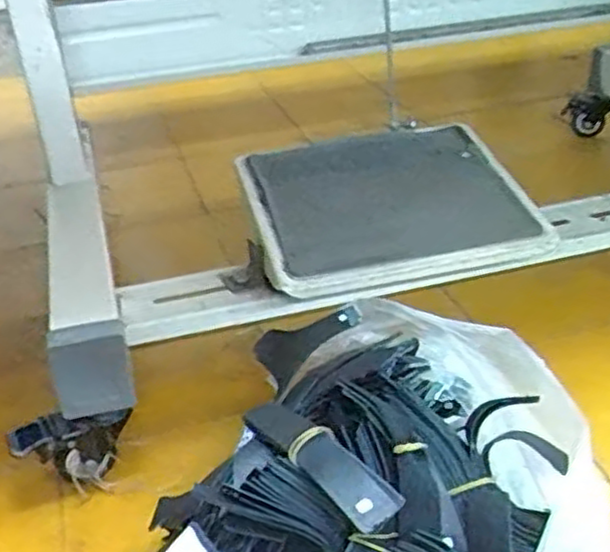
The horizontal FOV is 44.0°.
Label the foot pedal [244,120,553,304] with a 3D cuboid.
[{"bbox_3d":[0.079,-0.074,0.729,0.259,0.030,0.203,-12,48,-8],"label":"foot pedal"}]

